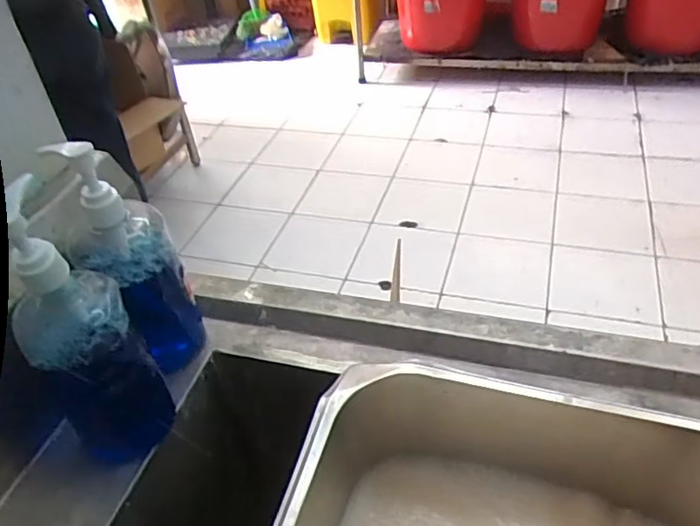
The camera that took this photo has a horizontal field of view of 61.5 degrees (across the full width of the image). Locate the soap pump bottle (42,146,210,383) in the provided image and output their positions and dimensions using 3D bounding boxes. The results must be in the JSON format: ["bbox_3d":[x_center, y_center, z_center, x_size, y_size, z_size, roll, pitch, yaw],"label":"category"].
[{"bbox_3d":[-0.160,0.012,0.446,0.063,0.198,0.062,-18,41,-14],"label":"soap pump bottle"}]

